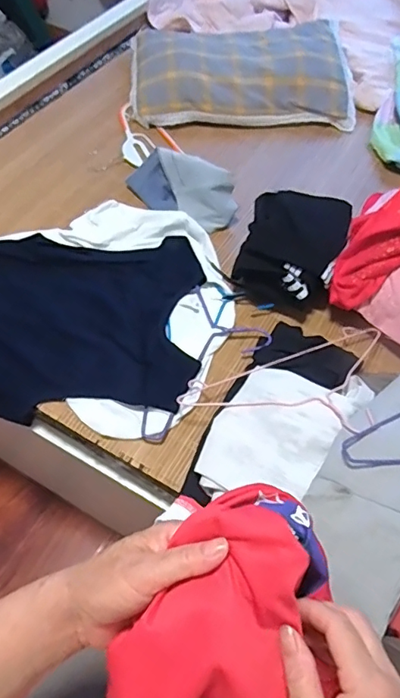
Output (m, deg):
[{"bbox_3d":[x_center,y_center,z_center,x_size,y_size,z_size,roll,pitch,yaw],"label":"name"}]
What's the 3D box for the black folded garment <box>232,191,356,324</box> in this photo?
[{"bbox_3d":[0.169,-0.181,0.926,0.170,0.098,0.232,17,57,8],"label":"black folded garment"}]

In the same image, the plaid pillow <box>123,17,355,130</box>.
[{"bbox_3d":[0.098,-0.682,1.240,0.532,0.104,0.310,-4,56,-6],"label":"plaid pillow"}]

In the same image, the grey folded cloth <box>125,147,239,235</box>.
[{"bbox_3d":[-0.040,-0.320,0.997,0.230,0.099,0.076,18,57,8],"label":"grey folded cloth"}]

